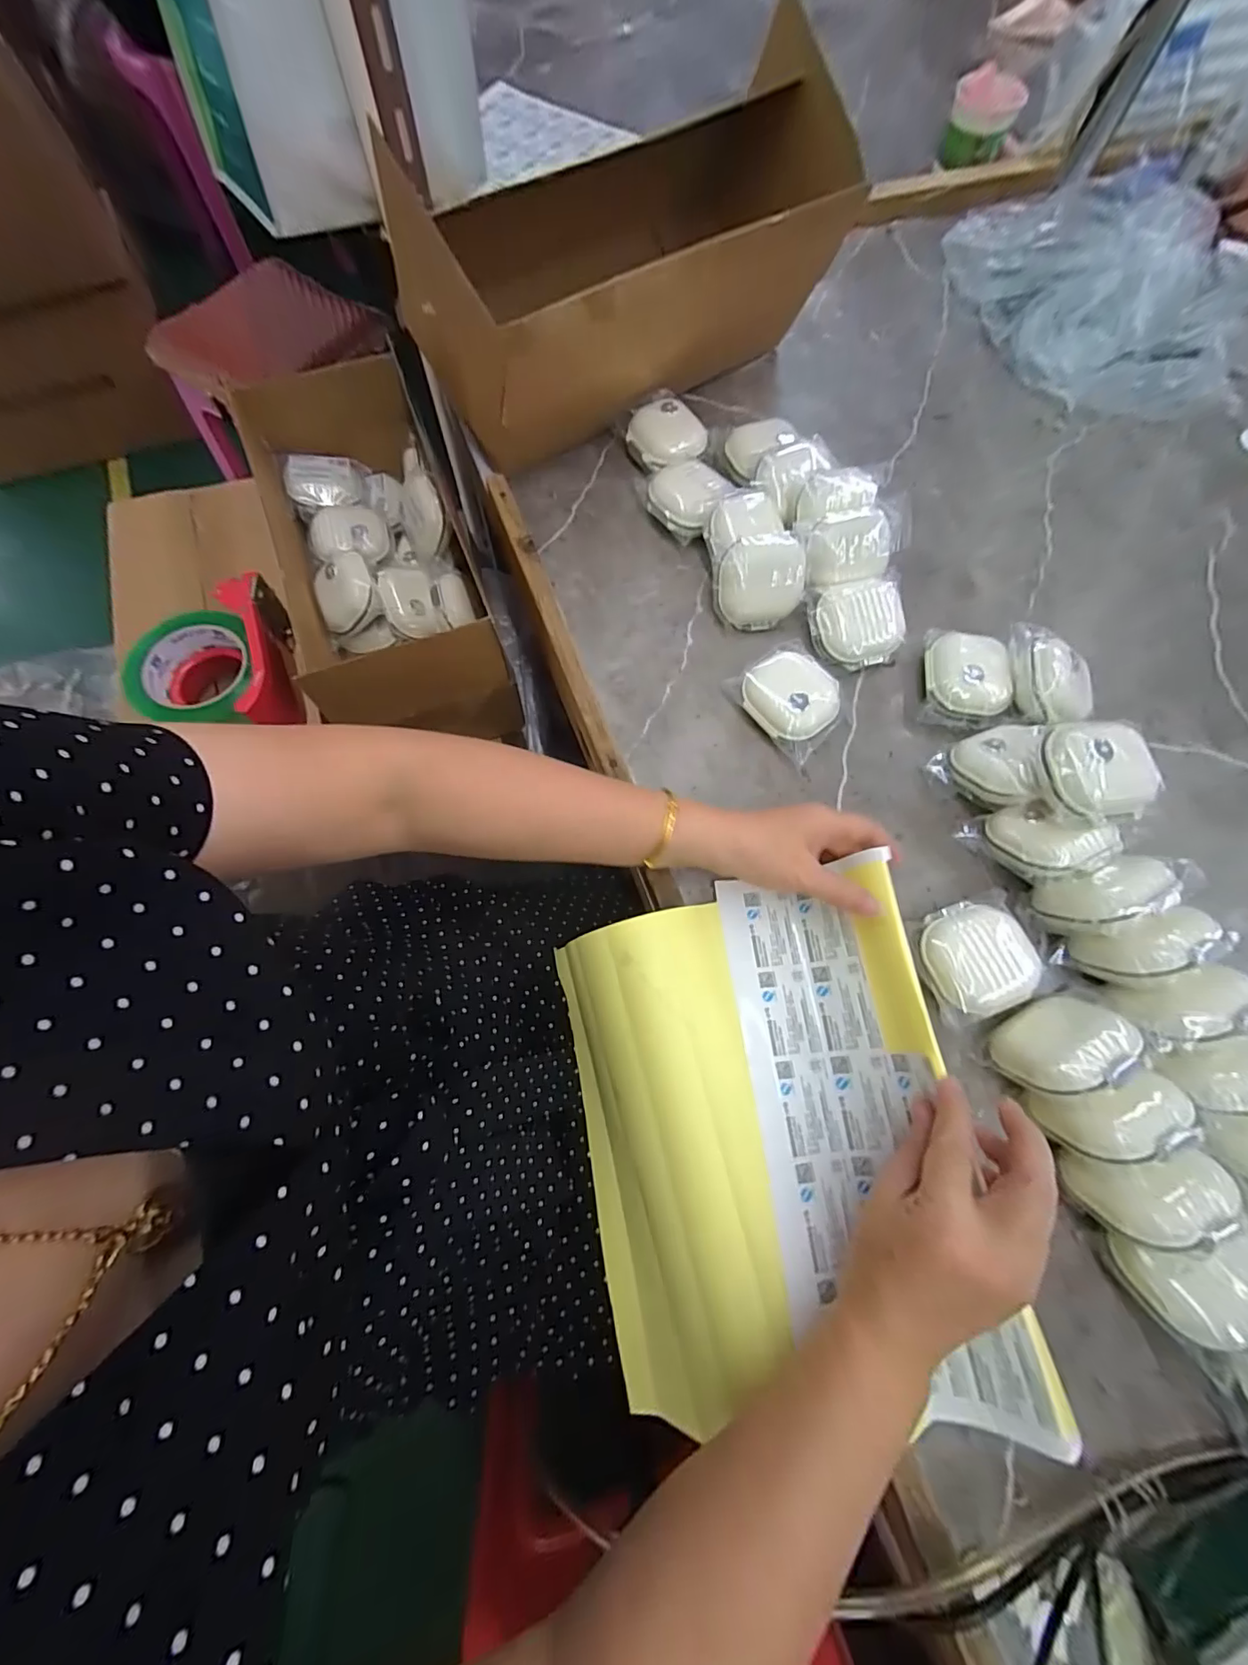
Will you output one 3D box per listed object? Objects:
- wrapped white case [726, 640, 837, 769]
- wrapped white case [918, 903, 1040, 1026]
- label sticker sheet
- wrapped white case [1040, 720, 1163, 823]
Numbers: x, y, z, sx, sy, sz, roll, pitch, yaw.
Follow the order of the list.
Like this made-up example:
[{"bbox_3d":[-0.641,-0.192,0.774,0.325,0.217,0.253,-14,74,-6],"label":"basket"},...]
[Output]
[{"bbox_3d":[0.143,-0.114,0.455,0.072,0.039,0.091,-38,76,-12],"label":"wrapped white case"},{"bbox_3d":[0.253,0.091,0.386,0.077,0.040,0.075,-18,73,-6],"label":"wrapped white case"},{"bbox_3d":[0.084,0.201,0.367,0.225,0.137,0.308,-10,72,-4],"label":"label sticker sheet"},{"bbox_3d":[0.332,-0.045,0.368,0.073,0.023,0.068,-7,72,-3],"label":"wrapped white case"}]

